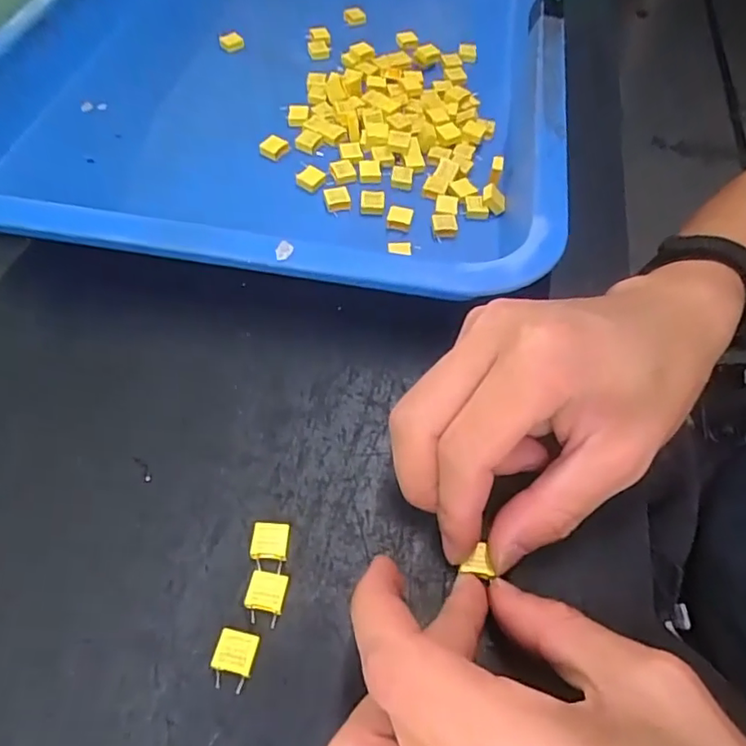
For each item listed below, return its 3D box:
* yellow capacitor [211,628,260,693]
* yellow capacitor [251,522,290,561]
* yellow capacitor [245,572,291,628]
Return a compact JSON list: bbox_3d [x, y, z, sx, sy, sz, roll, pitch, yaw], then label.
[{"bbox_3d":[-0.046,0.096,0.196,0.013,0.005,0.018,10,56,5],"label":"yellow capacitor"},{"bbox_3d":[-0.038,0.063,0.219,0.013,0.006,0.012,4,55,1],"label":"yellow capacitor"},{"bbox_3d":[-0.038,0.080,0.208,0.014,0.005,0.017,7,55,3],"label":"yellow capacitor"}]

